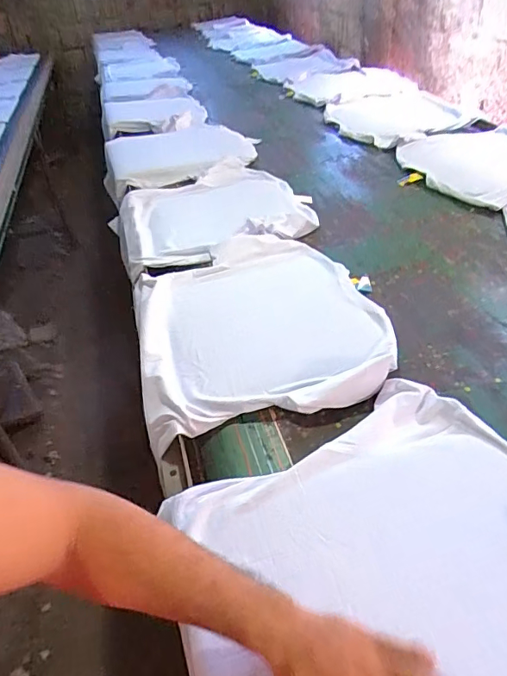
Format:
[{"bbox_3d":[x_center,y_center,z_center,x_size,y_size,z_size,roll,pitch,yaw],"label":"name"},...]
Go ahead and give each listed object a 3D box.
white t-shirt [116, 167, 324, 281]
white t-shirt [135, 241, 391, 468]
[{"bbox_3d":[-0.123,-0.371,1.369,0.527,0.050,0.515,-16,40,-11],"label":"white t-shirt"},{"bbox_3d":[0.001,-0.052,0.963,0.476,0.040,0.547,-12,41,-7],"label":"white t-shirt"}]

